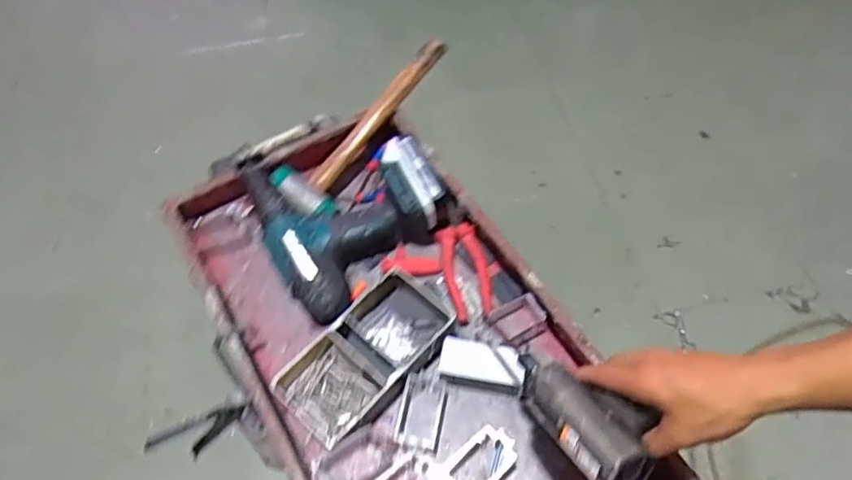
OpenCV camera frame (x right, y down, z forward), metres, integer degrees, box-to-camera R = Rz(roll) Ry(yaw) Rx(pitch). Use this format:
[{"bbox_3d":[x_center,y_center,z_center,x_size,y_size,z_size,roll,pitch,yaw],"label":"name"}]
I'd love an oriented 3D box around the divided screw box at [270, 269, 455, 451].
[{"bbox_3d":[-0.067,0.134,0.735,0.108,0.040,0.212,34,65,20],"label":"divided screw box"}]

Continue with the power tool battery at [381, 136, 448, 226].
[{"bbox_3d":[-0.022,-0.073,0.811,0.064,0.071,0.105,-22,62,-15],"label":"power tool battery"}]

